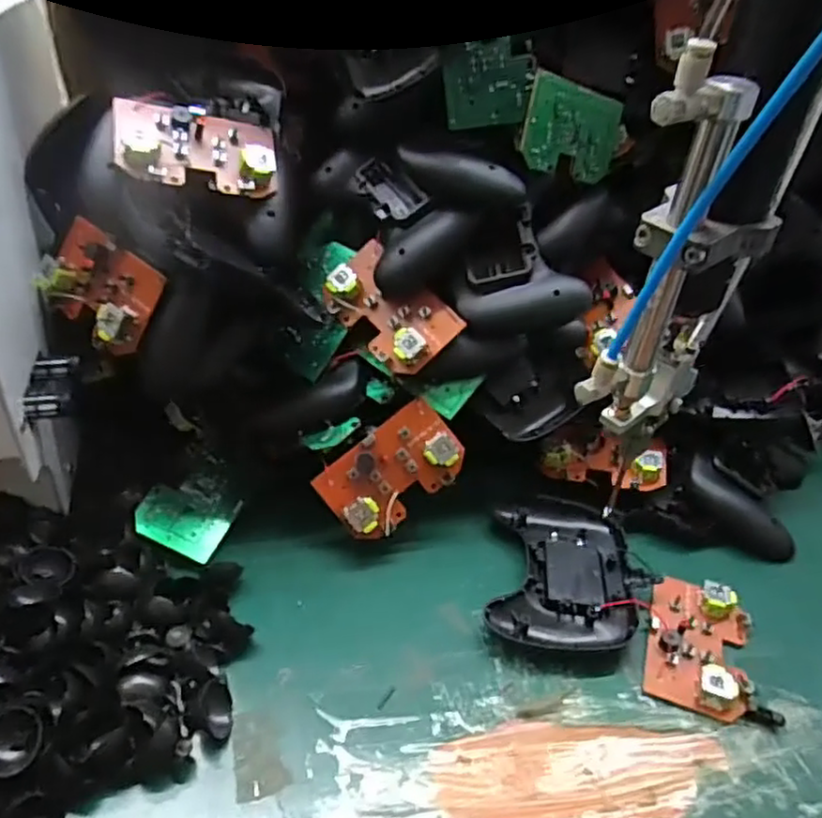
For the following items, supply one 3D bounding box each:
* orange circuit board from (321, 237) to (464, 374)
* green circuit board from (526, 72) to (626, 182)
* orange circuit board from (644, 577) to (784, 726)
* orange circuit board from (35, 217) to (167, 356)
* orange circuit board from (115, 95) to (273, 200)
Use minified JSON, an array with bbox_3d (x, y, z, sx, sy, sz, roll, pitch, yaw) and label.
[{"bbox_3d":[-0.015,-0.068,0.441,0.055,0.020,0.088,-44,75,-6],"label":"orange circuit board"},{"bbox_3d":[0.109,-0.183,0.446,0.086,0.055,0.009,-3,26,-37],"label":"green circuit board"},{"bbox_3d":[0.177,0.139,0.400,0.067,0.016,0.086,14,37,11],"label":"orange circuit board"},{"bbox_3d":[-0.183,-0.072,0.393,0.086,0.054,0.016,33,6,21],"label":"orange circuit board"},{"bbox_3d":[-0.123,-0.154,0.397,0.091,0.013,0.054,2,68,-28],"label":"orange circuit board"}]

